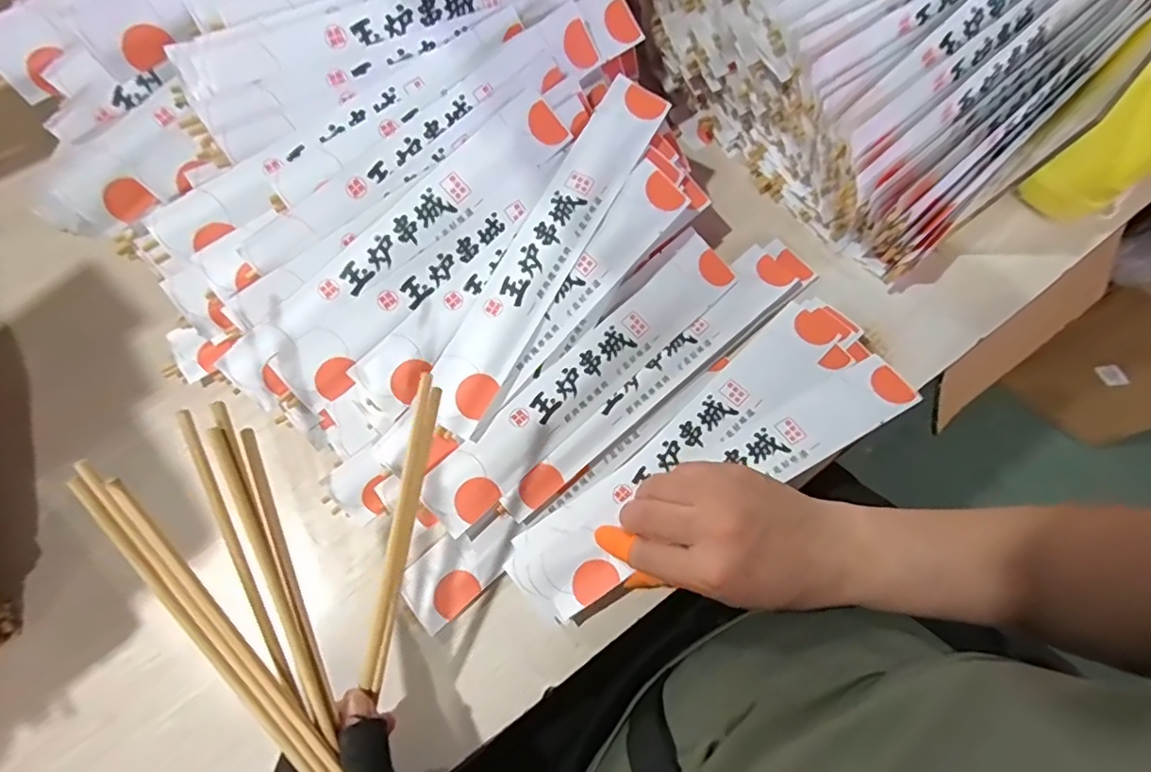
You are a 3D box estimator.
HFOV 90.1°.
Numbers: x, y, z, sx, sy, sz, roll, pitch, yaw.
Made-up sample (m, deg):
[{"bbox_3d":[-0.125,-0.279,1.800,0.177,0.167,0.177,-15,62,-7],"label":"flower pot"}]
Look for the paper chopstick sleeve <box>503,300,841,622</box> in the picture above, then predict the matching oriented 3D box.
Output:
[{"bbox_3d":[0.076,0.043,0.392,0.274,0.012,0.058,-40,75,-13],"label":"paper chopstick sleeve"}]

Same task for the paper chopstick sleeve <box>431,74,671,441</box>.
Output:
[{"bbox_3d":[-0.019,-0.096,0.399,0.044,0.006,0.273,30,82,-3],"label":"paper chopstick sleeve"}]

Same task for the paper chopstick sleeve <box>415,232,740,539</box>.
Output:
[{"bbox_3d":[0.009,-0.008,0.408,0.273,0.006,0.045,-43,91,-13],"label":"paper chopstick sleeve"}]

